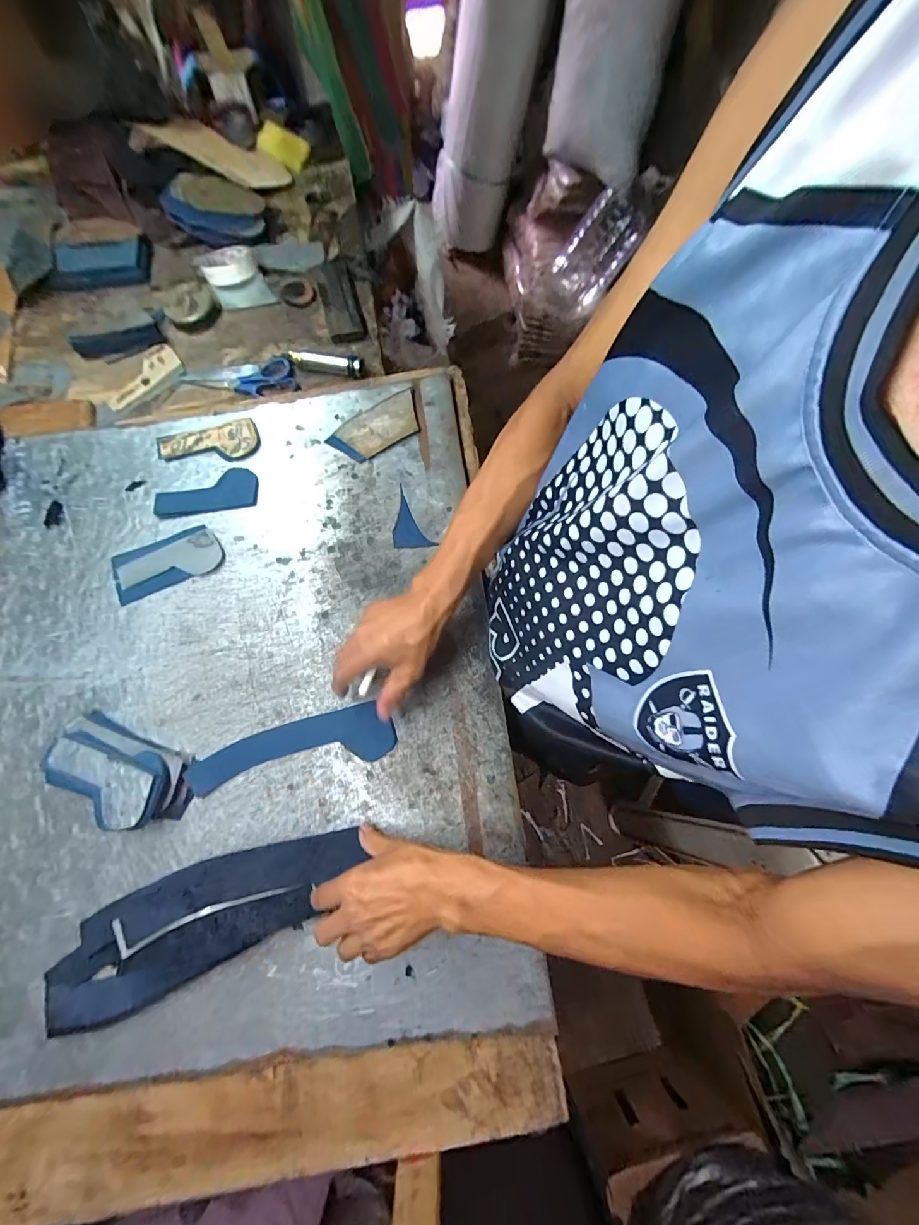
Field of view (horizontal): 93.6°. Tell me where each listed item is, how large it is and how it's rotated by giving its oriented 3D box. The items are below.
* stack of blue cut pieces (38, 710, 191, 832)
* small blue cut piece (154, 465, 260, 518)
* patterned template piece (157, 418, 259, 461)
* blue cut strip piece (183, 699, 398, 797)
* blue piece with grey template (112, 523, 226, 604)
[{"bbox_3d":[-0.375,0.173,0.467,0.166,0.040,0.080,21,76,7],"label":"stack of blue cut pieces"},{"bbox_3d":[-0.333,-0.161,0.571,0.127,0.007,0.058,-9,72,-3],"label":"small blue cut piece"},{"bbox_3d":[-0.344,-0.229,0.591,0.135,0.004,0.057,-12,82,0],"label":"patterned template piece"},{"bbox_3d":[-0.188,0.153,0.487,0.227,0.006,0.059,-13,74,-3],"label":"blue cut strip piece"},{"bbox_3d":[-0.372,-0.065,0.549,0.132,0.005,0.068,-23,75,-5],"label":"blue piece with grey template"}]

